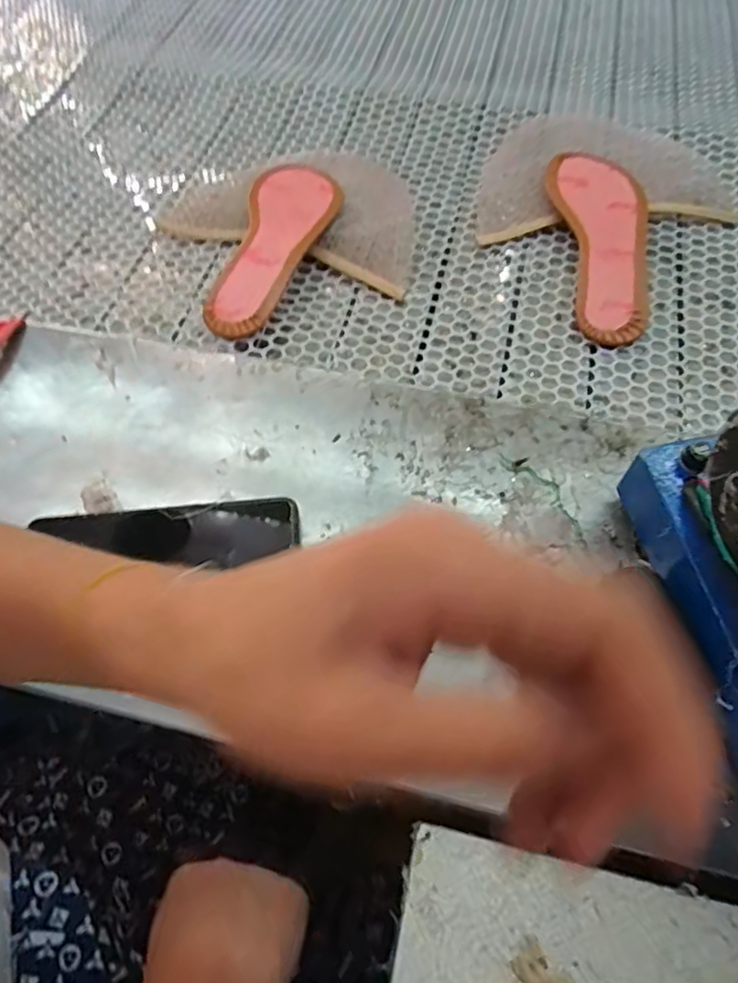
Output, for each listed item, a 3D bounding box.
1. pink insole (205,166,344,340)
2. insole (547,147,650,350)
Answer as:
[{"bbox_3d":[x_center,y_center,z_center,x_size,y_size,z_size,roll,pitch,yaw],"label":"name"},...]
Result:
[{"bbox_3d":[-0.078,-0.208,0.539,0.074,0.031,0.217,11,63,5],"label":"pink insole"},{"bbox_3d":[0.204,-0.215,0.542,0.077,0.018,0.223,-3,60,0],"label":"insole"}]

